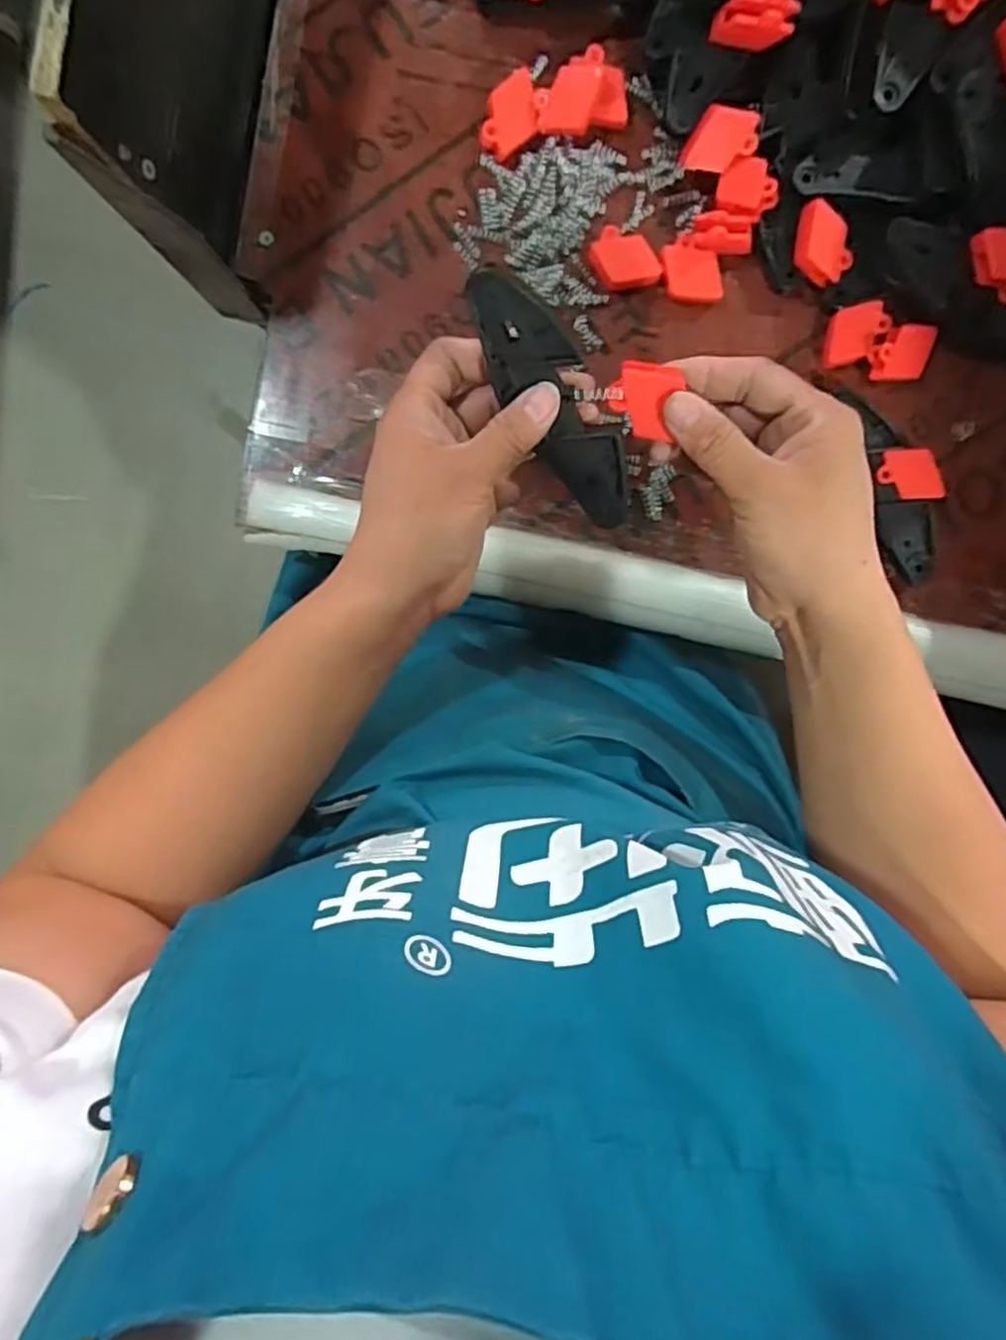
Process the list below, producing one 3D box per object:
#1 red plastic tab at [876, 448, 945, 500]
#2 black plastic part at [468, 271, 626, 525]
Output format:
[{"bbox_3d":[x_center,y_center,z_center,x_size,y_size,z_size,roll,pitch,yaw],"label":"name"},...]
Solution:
[{"bbox_3d":[0.250,-0.119,0.430,0.036,0.004,0.030,0,92,11],"label":"red plastic tab"},{"bbox_3d":[0.024,-0.117,0.316,0.035,0.017,0.124,-33,124,6],"label":"black plastic part"}]

